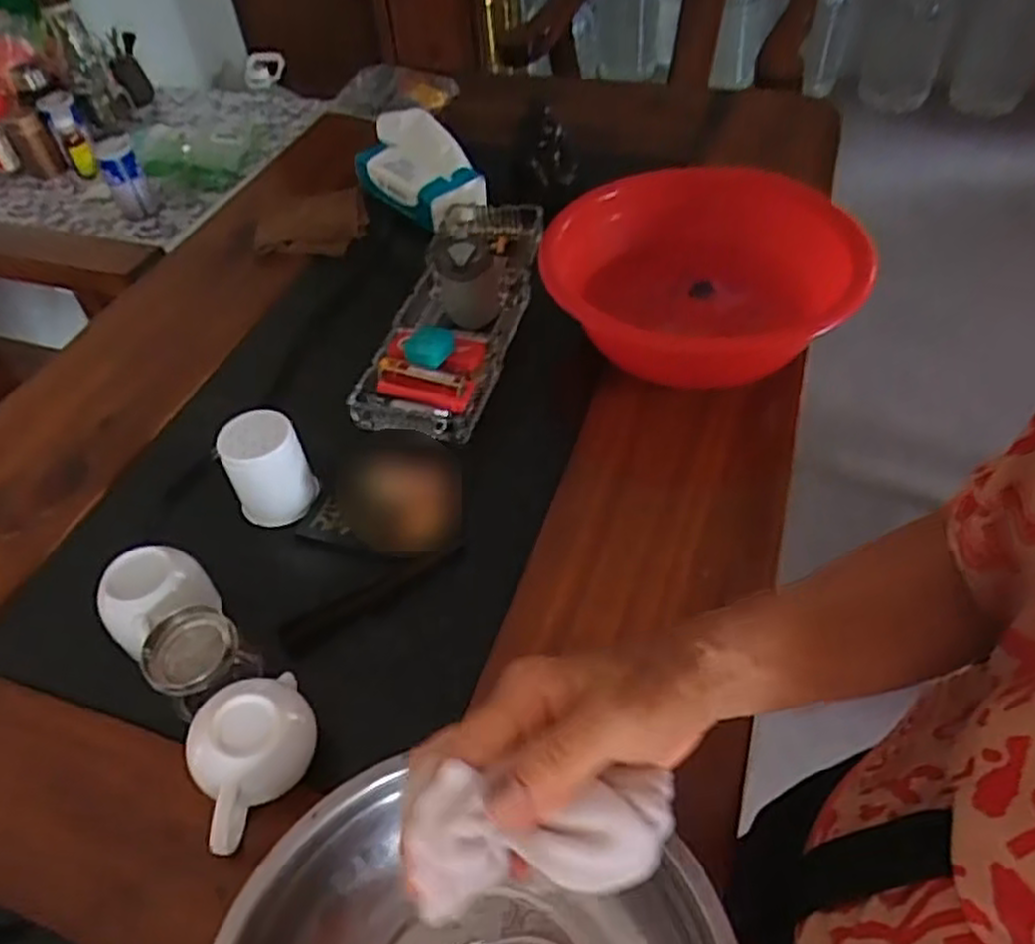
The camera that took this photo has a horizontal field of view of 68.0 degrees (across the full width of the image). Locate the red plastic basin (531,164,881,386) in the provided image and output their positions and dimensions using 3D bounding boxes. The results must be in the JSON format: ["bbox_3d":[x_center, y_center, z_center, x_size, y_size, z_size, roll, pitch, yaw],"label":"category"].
[{"bbox_3d":[0.165,-0.188,0.762,0.260,0.112,0.279,-3,48,3],"label":"red plastic basin"}]

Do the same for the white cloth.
[{"bbox_3d":[0.010,0.123,0.263,0.094,0.031,0.036,-4,48,-6],"label":"white cloth"}]

